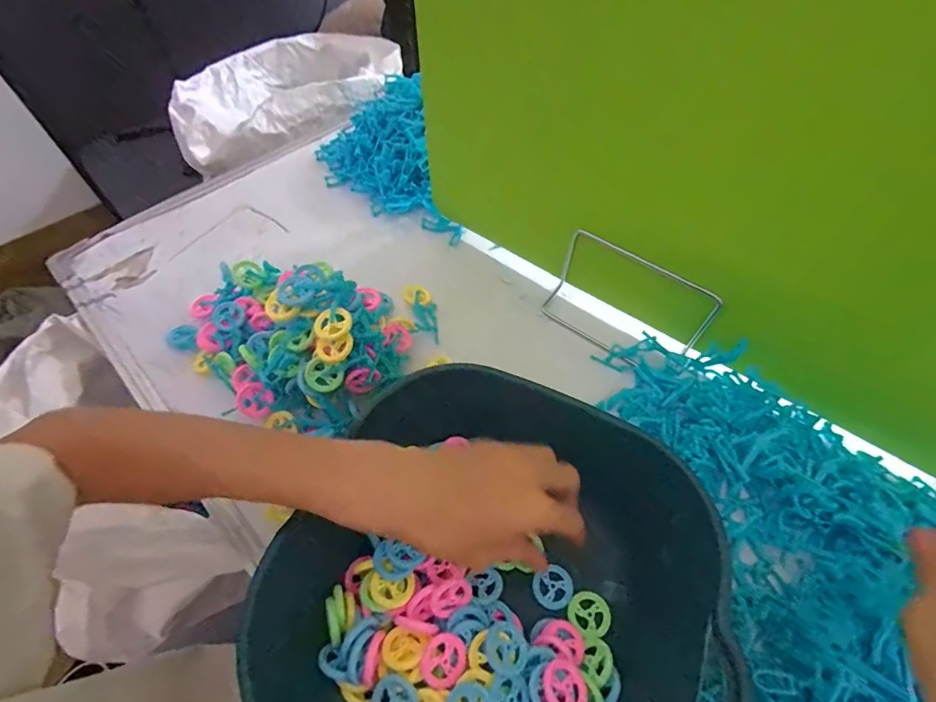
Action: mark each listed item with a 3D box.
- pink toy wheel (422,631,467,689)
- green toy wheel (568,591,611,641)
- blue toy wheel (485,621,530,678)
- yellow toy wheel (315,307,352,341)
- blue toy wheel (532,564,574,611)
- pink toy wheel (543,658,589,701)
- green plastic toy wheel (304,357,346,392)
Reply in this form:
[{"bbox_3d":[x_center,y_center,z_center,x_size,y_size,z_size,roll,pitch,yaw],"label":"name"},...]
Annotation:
[{"bbox_3d":[-0.016,0.195,0.283,0.027,0.004,0.029,5,75,-17],"label":"pink toy wheel"},{"bbox_3d":[0.088,0.190,0.323,0.029,0.004,0.028,-1,56,1],"label":"green toy wheel"},{"bbox_3d":[0.025,0.191,0.288,0.028,0.005,0.028,16,49,-20],"label":"blue toy wheel"},{"bbox_3d":[-0.107,-0.022,0.357,0.028,0.008,0.027,-1,56,1],"label":"yellow toy wheel"},{"bbox_3d":[0.064,0.176,0.333,0.030,0.004,0.026,-27,59,-16],"label":"blue toy wheel"},{"bbox_3d":[0.061,0.210,0.280,0.029,0.006,0.027,-1,56,1],"label":"pink toy wheel"},{"bbox_3d":[-0.118,0.020,0.366,0.031,0.005,0.027,22,99,-12],"label":"green plastic toy wheel"}]

